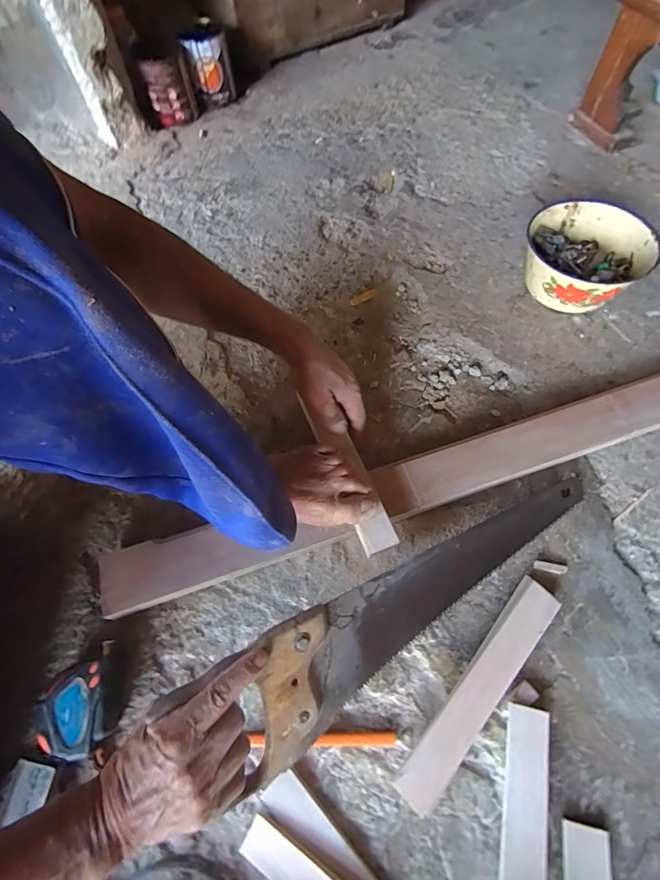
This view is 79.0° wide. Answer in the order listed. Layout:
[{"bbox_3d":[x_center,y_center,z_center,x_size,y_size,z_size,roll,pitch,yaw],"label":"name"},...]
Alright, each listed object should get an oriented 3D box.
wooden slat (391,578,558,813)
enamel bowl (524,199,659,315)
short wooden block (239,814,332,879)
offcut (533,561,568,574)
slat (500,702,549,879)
[{"bbox_3d":[0.157,0.250,0.408,0.039,0.009,0.246,38,68,20],"label":"wooden slat"},{"bbox_3d":[0.397,-0.280,0.637,0.174,0.092,0.169,-1,64,3],"label":"enamel bowl"},{"bbox_3d":[-0.027,0.396,0.362,0.117,0.019,0.035,26,68,15],"label":"short wooden block"},{"bbox_3d":[0.261,0.151,0.474,0.037,0.007,0.011,10,65,8],"label":"offcut"},{"bbox_3d":[0.175,0.367,0.361,0.038,0.017,0.216,11,65,9],"label":"slat"}]

